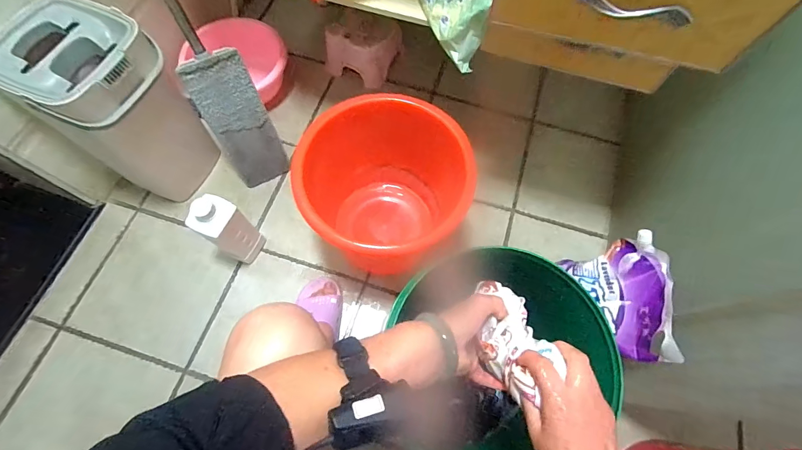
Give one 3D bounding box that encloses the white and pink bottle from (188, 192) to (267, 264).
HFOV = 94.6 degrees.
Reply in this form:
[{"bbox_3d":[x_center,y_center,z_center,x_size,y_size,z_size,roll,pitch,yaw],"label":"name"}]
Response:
[{"bbox_3d":[-0.360,0.015,0.782,0.060,0.230,0.080,26,69,8],"label":"white and pink bottle"}]

